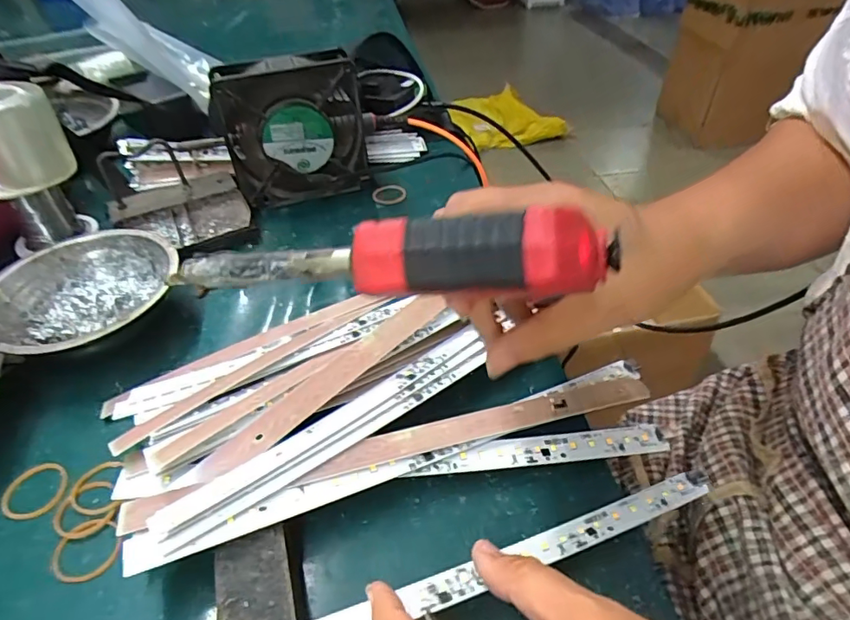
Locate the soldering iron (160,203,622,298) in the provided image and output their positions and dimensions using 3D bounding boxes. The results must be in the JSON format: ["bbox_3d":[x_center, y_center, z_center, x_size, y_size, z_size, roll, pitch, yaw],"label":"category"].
[{"bbox_3d":[-0.023,-0.019,0.204,0.175,0.033,0.030,-1,41,21],"label":"soldering iron"}]

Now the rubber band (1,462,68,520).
[{"bbox_3d":[-0.214,0.099,0.285,0.031,0.004,0.035,-26,48,-24],"label":"rubber band"}]

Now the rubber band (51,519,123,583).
[{"bbox_3d":[-0.168,0.119,0.257,0.030,0.004,0.031,-1,43,1],"label":"rubber band"}]

